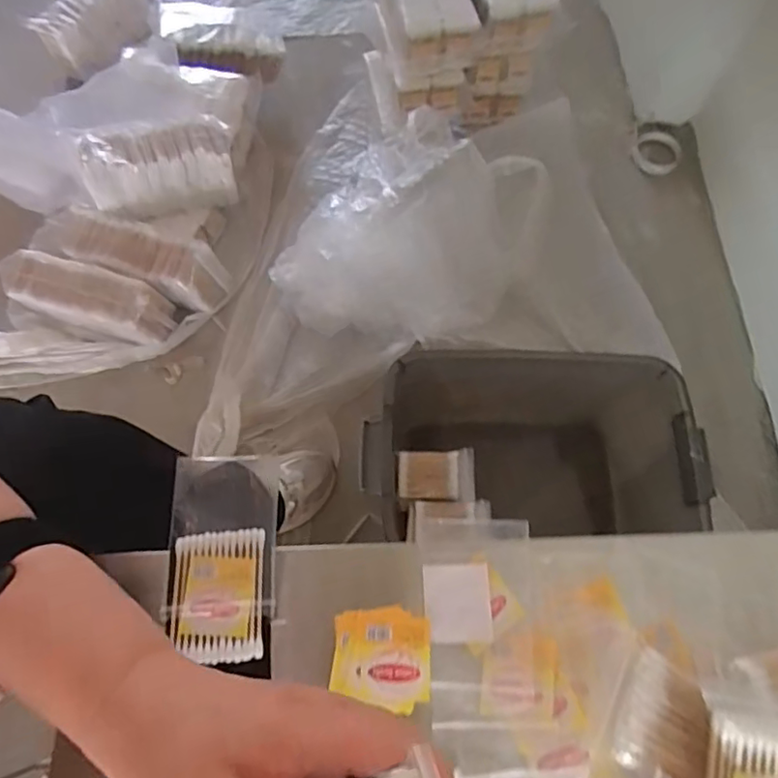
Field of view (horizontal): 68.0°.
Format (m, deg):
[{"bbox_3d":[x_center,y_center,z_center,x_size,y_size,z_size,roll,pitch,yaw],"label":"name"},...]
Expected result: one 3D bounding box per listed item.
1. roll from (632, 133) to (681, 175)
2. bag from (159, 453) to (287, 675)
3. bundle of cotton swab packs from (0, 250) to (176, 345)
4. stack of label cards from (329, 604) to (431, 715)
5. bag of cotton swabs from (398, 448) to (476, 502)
[{"bbox_3d":[0.488,-0.431,1.053,0.081,0.017,0.090,27,72,8],"label":"roll"},{"bbox_3d":[-0.102,0.103,0.351,0.064,0.018,0.126,-4,70,-3],"label":"bag"},{"bbox_3d":[-0.439,-0.135,0.855,0.235,0.097,0.080,12,70,3],"label":"bundle of cotton swab packs"},{"bbox_3d":[-0.004,0.153,0.329,0.055,0.007,0.052,3,70,0],"label":"stack of label cards"},{"bbox_3d":[0.060,0.108,0.718,0.097,0.026,0.061,-1,70,-2],"label":"bag of cotton swabs"}]

